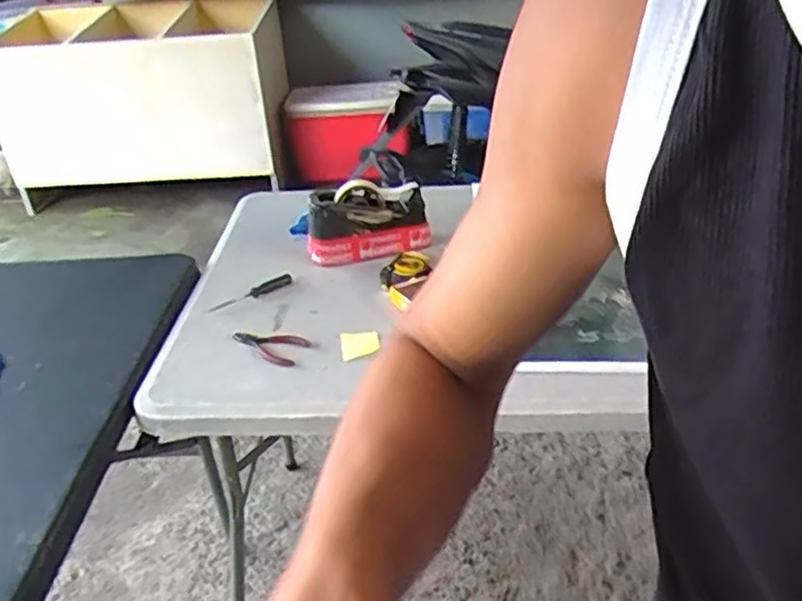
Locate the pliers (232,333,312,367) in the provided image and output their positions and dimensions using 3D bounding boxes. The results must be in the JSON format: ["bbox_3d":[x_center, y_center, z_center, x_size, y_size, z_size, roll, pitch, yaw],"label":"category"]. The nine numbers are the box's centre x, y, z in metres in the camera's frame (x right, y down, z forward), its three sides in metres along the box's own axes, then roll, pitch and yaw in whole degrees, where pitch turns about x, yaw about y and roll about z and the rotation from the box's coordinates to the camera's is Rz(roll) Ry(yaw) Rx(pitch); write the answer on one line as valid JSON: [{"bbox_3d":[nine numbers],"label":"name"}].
[{"bbox_3d":[-0.179,0.057,0.930,0.112,0.019,0.054,20,39,32],"label":"pliers"}]

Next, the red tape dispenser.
[{"bbox_3d":[-0.057,-0.135,1.139,0.205,0.108,0.066,-16,34,-19],"label":"red tape dispenser"}]

